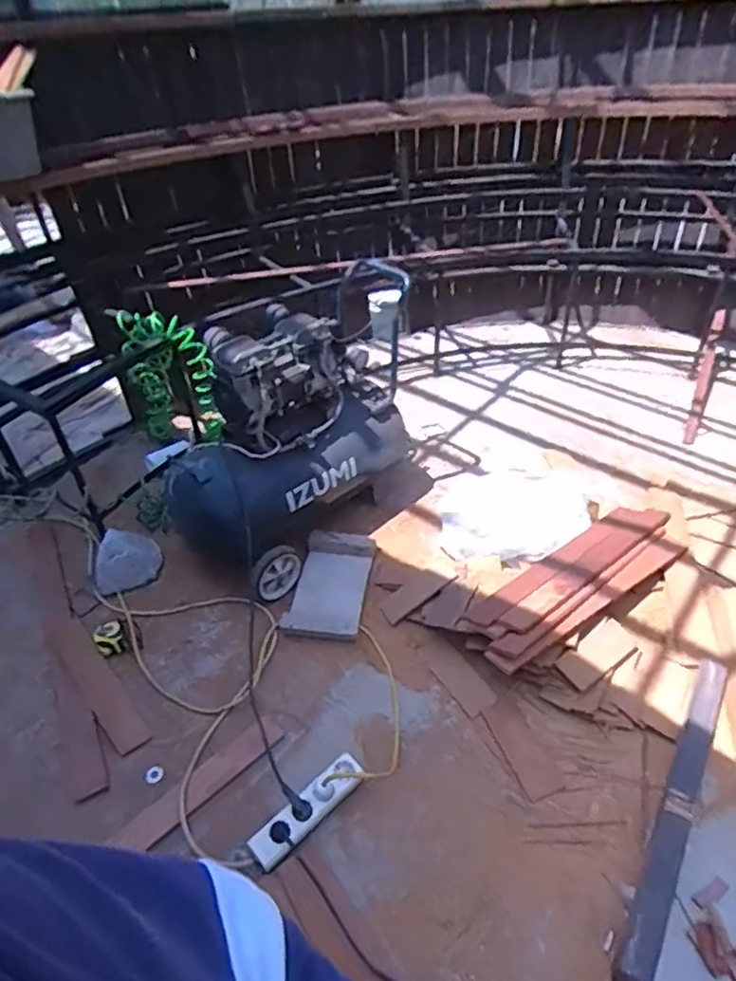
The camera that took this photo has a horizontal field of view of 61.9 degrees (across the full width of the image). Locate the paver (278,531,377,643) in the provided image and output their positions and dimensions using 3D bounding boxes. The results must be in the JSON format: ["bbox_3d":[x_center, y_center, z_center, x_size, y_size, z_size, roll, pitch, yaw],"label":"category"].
[{"bbox_3d":[-0.087,0.233,1.531,0.174,0.045,0.321,4,42,10],"label":"paver"}]

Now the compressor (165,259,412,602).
[{"bbox_3d":[-0.174,-0.190,1.593,0.389,0.549,0.699,29,51,33],"label":"compressor"}]

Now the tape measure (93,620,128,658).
[{"bbox_3d":[-0.596,0.339,1.415,0.066,0.031,0.079,-24,44,-20],"label":"tape measure"}]

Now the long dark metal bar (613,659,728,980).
[{"bbox_3d":[0.552,0.551,1.085,0.050,0.064,0.622,21,47,27],"label":"long dark metal bar"}]

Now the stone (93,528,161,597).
[{"bbox_3d":[-0.607,0.175,1.550,0.136,0.076,0.148,0,40,4],"label":"stone"}]

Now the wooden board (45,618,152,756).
[{"bbox_3d":[-0.604,0.420,1.359,0.074,0.020,0.411,-33,54,-28],"label":"wooden board"}]

